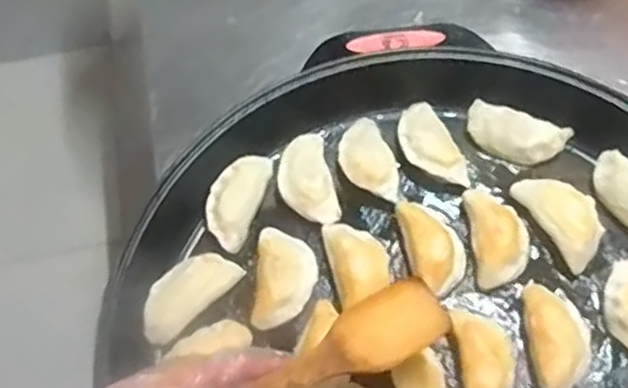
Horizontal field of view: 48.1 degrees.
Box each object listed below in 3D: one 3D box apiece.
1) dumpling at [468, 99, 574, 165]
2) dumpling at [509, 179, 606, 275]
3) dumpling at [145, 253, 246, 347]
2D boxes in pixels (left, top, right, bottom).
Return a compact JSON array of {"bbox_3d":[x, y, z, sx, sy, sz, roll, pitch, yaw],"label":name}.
[{"bbox_3d":[0.194,-0.056,0.680,0.094,0.023,0.042,21,64,14],"label":"dumpling"},{"bbox_3d":[0.227,0.018,0.630,0.054,0.021,0.094,-25,63,-10],"label":"dumpling"},{"bbox_3d":[-0.111,0.086,0.618,0.096,0.018,0.051,-41,67,-18],"label":"dumpling"}]

